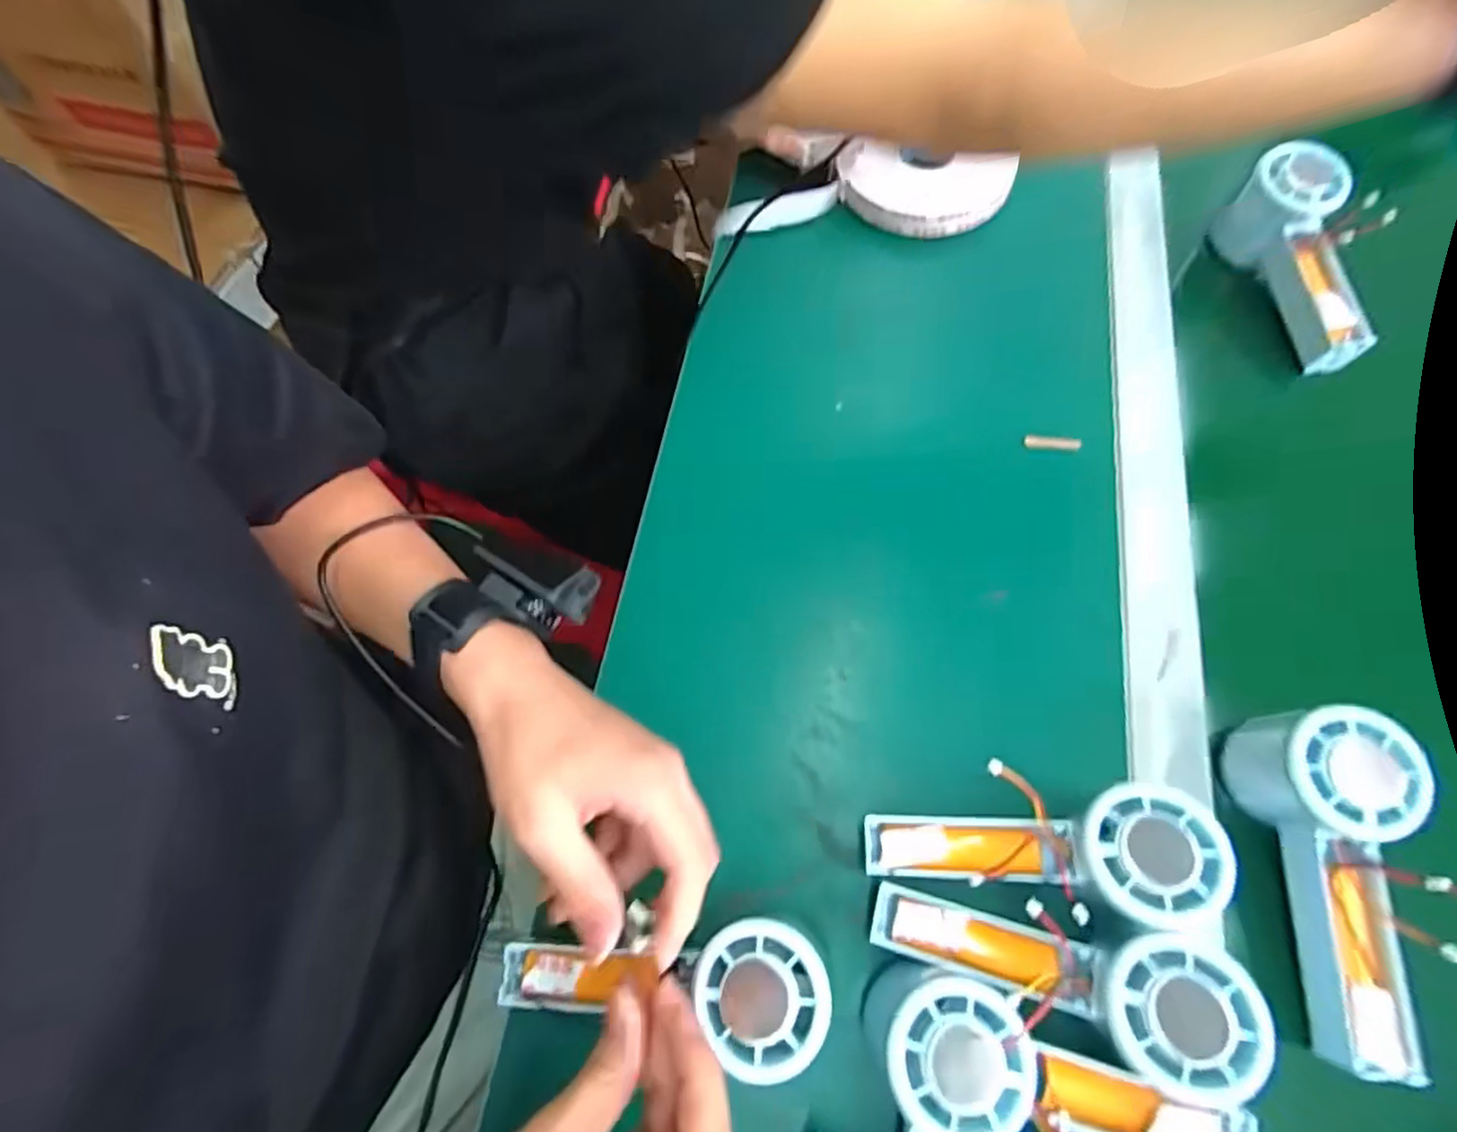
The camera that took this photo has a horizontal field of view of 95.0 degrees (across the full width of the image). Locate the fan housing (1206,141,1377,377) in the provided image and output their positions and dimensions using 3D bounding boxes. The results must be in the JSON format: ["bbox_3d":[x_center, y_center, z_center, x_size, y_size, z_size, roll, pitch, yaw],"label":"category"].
[{"bbox_3d":[0.390,-0.205,0.460,0.047,0.068,0.155,-8,82,-5],"label":"fan housing"}]

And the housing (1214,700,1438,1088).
[{"bbox_3d":[0.283,0.144,0.316,0.049,0.062,0.147,2,79,0],"label":"housing"}]

